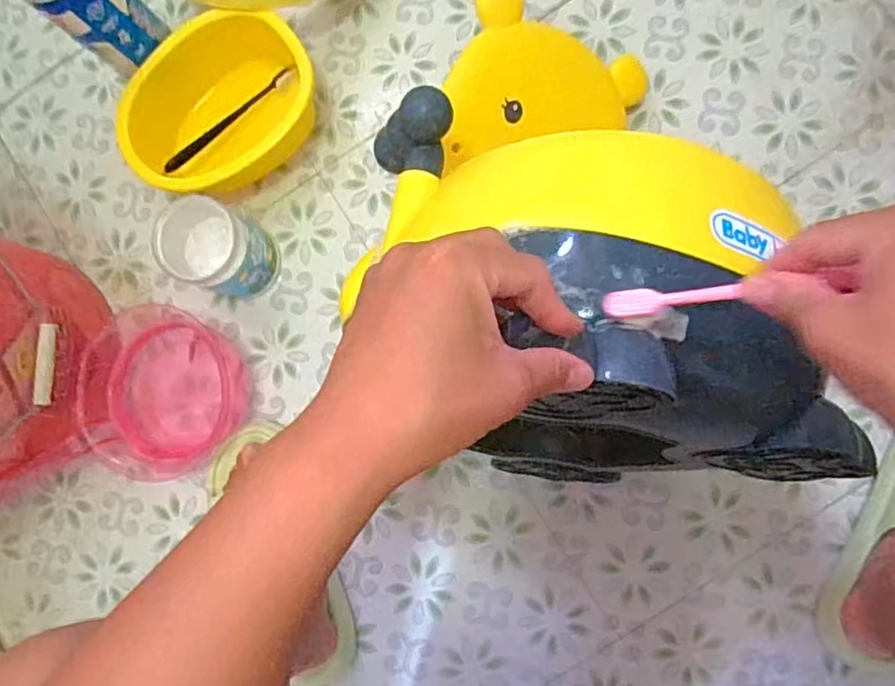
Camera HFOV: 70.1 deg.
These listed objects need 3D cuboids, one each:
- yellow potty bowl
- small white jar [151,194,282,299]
[{"bbox_3d":[-0.242,-0.251,0.684,0.211,0.091,0.133,-39,83,1],"label":"yellow potty bowl"},{"bbox_3d":[-0.233,-0.093,0.655,0.087,0.116,0.081,23,88,7],"label":"small white jar"}]

